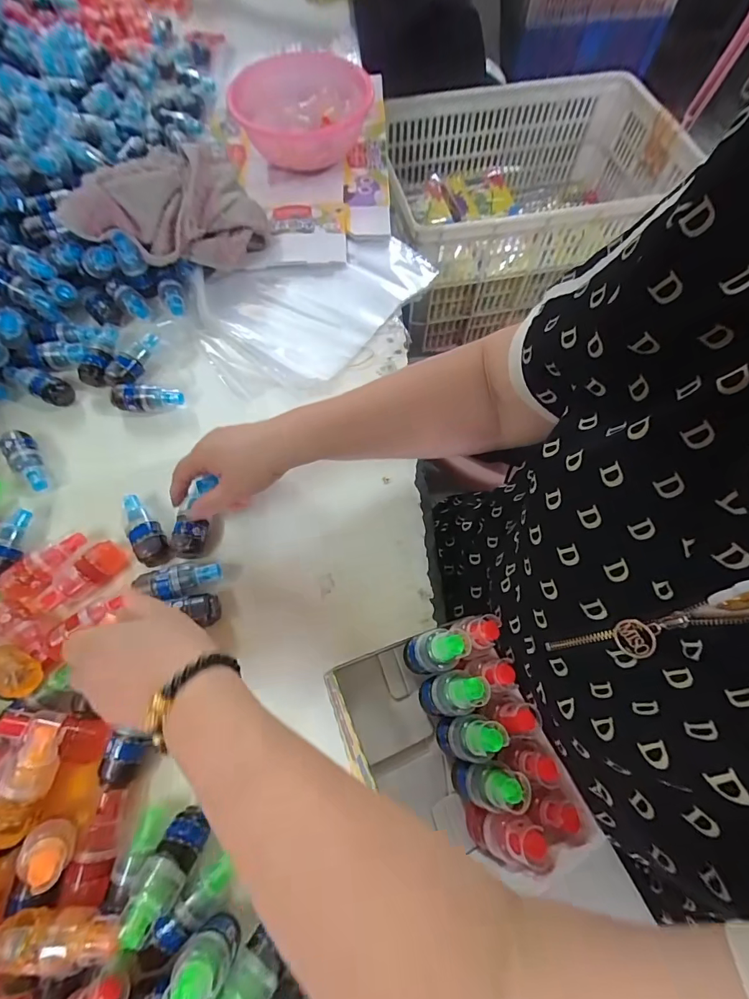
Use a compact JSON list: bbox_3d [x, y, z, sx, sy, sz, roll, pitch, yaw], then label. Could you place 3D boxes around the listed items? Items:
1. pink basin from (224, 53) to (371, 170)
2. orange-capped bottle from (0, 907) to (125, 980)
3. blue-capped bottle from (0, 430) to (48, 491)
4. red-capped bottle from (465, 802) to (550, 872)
[{"bbox_3d":[-0.113,-0.614,0.684,0.213,0.093,0.254,-2,66,-1],"label":"pink basin"},{"bbox_3d":[-0.205,0.286,0.282,0.080,0.030,0.027,-2,66,-1],"label":"orange-capped bottle"},{"bbox_3d":[-0.369,-0.041,0.460,0.031,0.027,0.074,-40,72,-16],"label":"blue-capped bottle"},{"bbox_3d":[0.094,0.235,0.300,0.024,0.069,0.029,14,61,-27],"label":"red-capped bottle"}]

